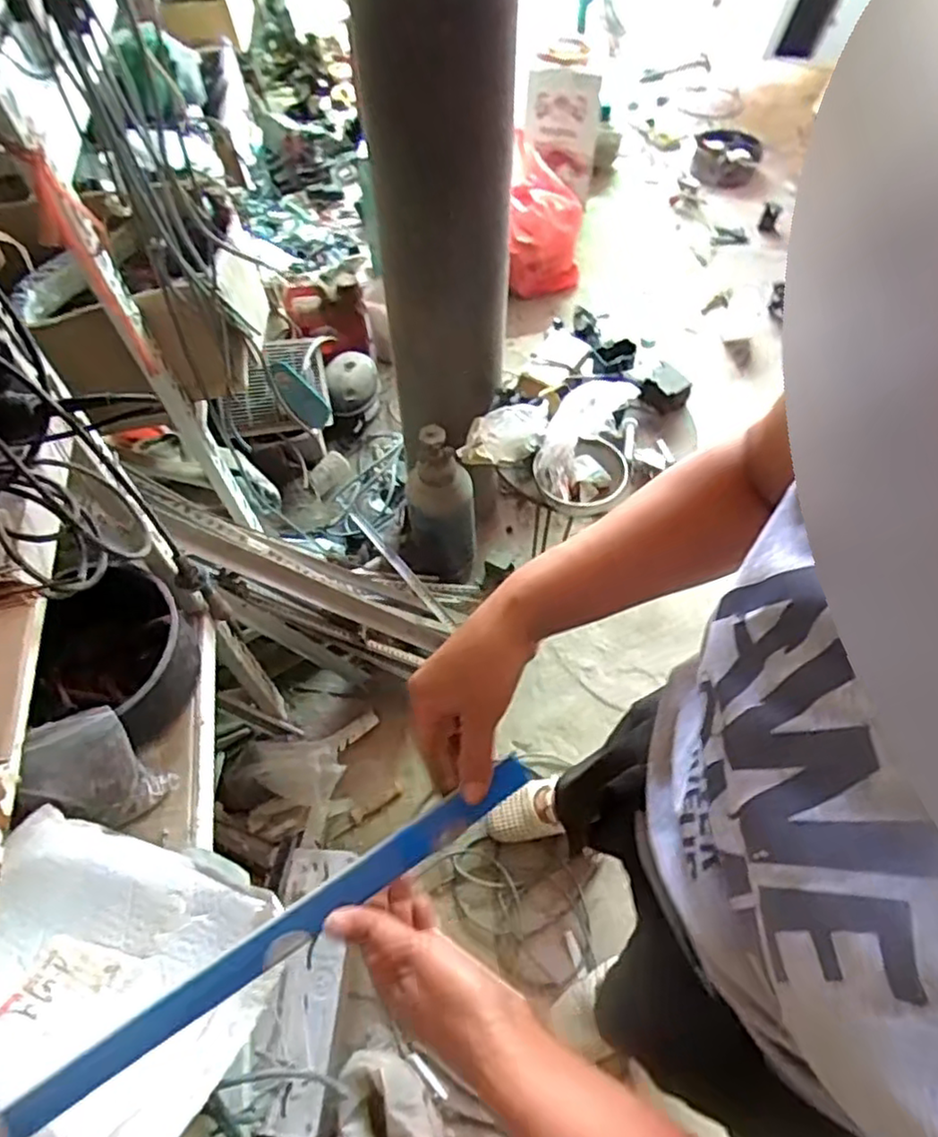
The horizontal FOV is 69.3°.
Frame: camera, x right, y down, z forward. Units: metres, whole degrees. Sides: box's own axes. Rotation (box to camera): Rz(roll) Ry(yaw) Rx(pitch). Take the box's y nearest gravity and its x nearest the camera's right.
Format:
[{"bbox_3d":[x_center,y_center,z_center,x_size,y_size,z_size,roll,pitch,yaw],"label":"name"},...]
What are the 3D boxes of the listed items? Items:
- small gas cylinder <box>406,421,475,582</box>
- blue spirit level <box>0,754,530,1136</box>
[{"bbox_3d":[-0.057,-0.112,1.445,0.134,0.463,0.112,-5,58,-1],"label":"small gas cylinder"},{"bbox_3d":[-0.114,0.225,0.419,0.351,0.010,0.024,-32,84,-9],"label":"blue spirit level"}]

